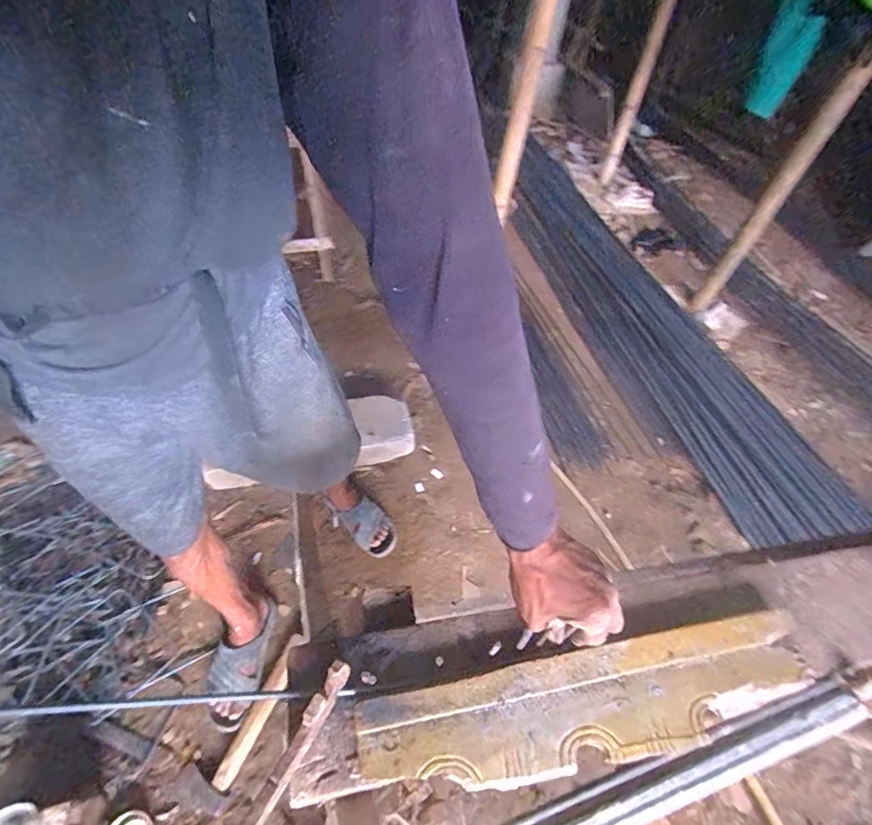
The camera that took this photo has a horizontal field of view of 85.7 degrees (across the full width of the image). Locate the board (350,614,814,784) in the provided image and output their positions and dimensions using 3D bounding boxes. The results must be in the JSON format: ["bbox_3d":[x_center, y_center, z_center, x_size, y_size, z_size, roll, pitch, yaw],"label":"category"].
[{"bbox_3d":[0.148,0.261,0.417,0.423,0.011,0.077,-5,51,-13],"label":"board"}]

